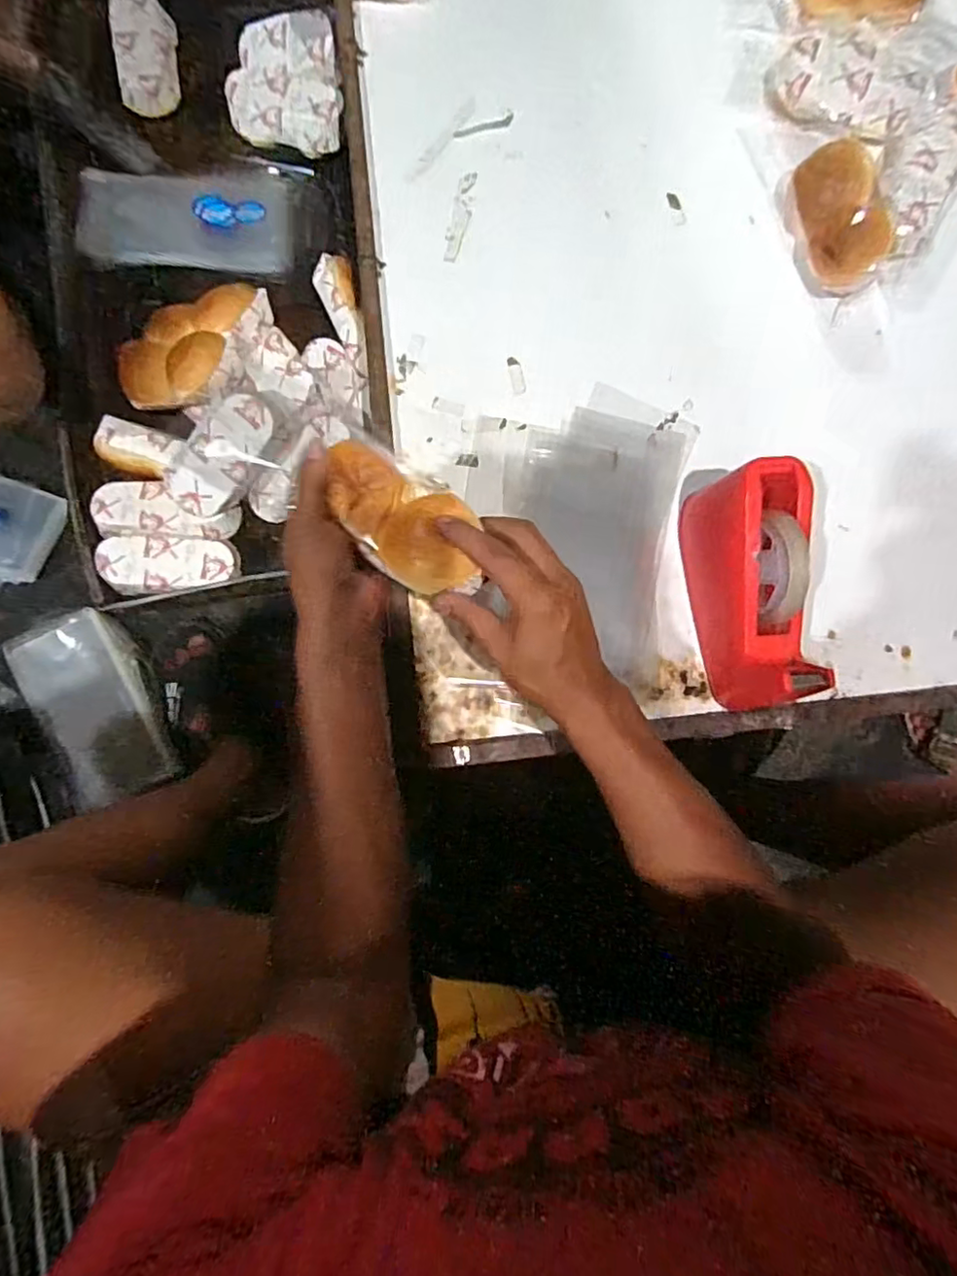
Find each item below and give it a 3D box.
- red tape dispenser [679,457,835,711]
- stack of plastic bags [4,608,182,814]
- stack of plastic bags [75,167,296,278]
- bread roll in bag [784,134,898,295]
[{"bbox_3d":[0.236,-0.047,0.517,0.076,0.103,0.210,-5,82,-4],"label":"red tape dispenser"},{"bbox_3d":[-0.463,0.074,0.736,0.135,0.028,0.244,-32,85,-8],"label":"stack of plastic bags"},{"bbox_3d":[-0.348,-0.509,0.732,0.237,0.021,0.126,-5,87,-14],"label":"stack of plastic bags"},{"bbox_3d":[0.359,-0.417,0.603,0.067,0.064,0.146,-13,83,-5],"label":"bread roll in bag"}]

